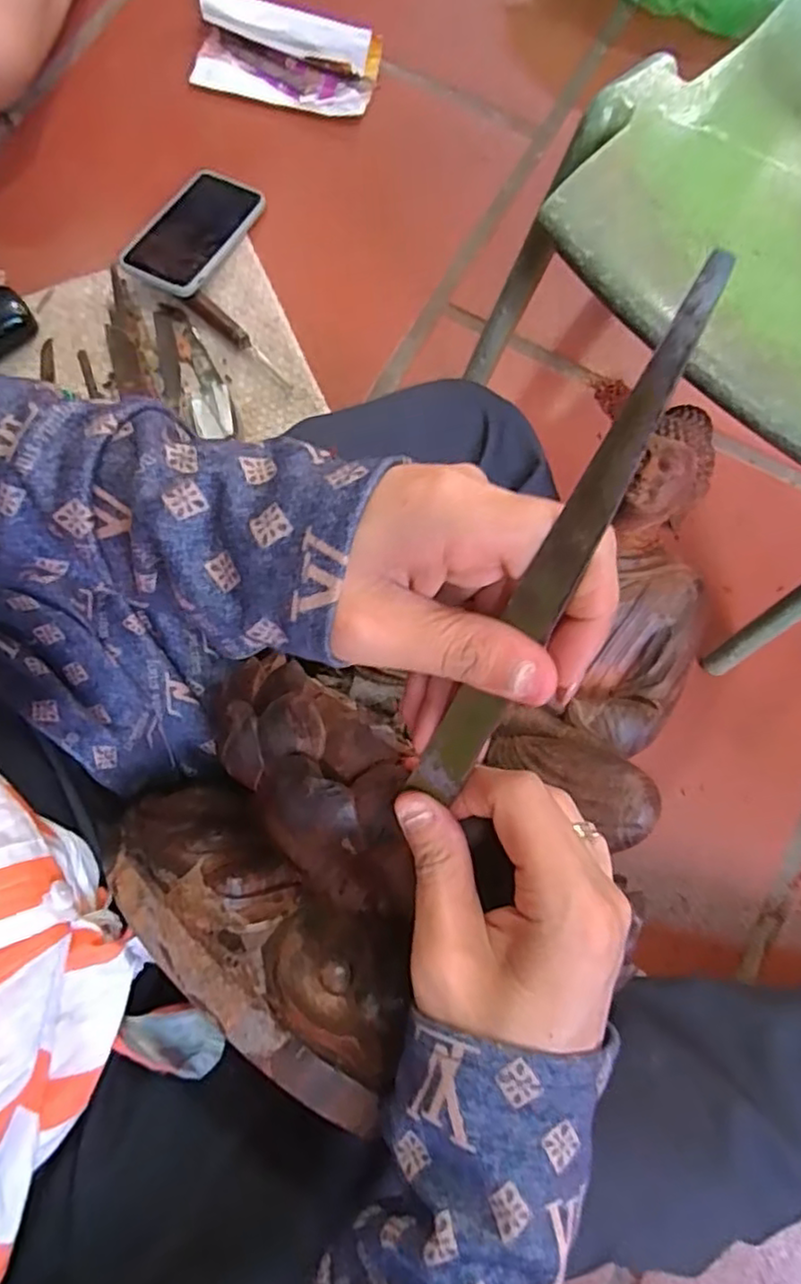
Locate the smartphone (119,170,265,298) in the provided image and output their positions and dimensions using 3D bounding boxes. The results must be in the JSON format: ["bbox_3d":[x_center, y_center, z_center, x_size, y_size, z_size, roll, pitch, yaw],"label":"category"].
[{"bbox_3d":[-0.209,-0.417,0.671,0.091,0.018,0.151,23,70,10],"label":"smartphone"}]

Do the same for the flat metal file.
[{"bbox_3d":[0.036,-0.010,0.178,0.015,0.169,0.004,28,39,7],"label":"flat metal file"}]

